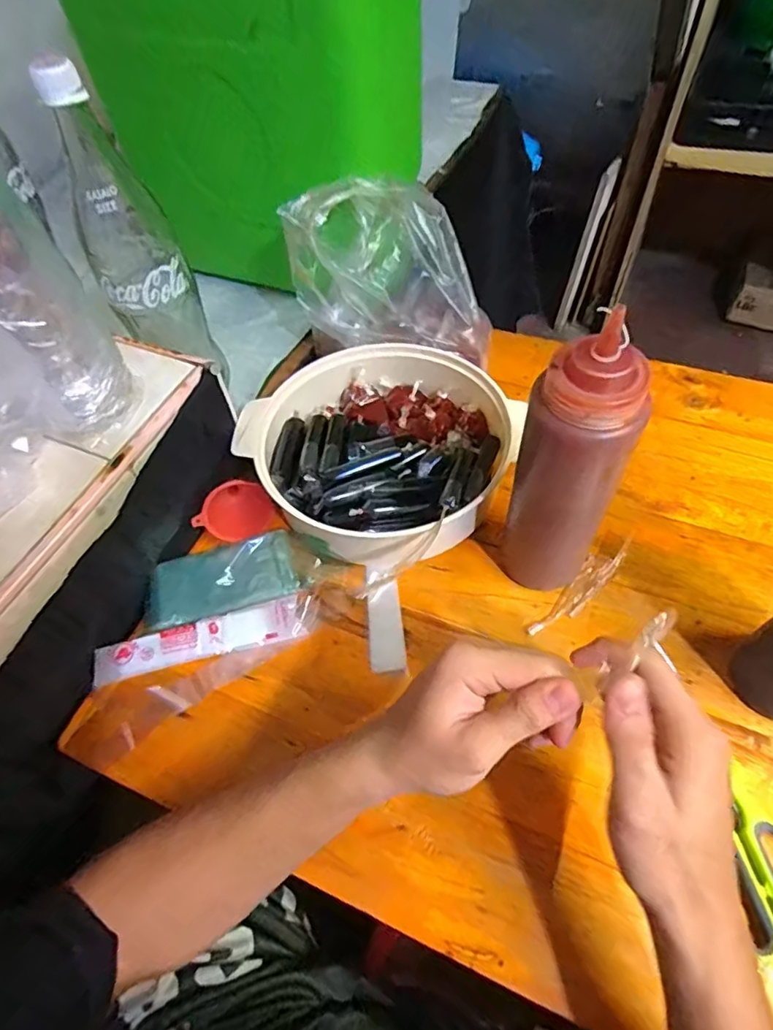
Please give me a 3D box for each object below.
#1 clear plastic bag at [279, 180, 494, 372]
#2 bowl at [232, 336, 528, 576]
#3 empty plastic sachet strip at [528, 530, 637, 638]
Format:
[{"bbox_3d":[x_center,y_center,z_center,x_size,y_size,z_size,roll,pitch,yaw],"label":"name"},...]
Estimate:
[{"bbox_3d":[0.010,-0.257,0.572,0.196,0.162,0.124,3,57,6],"label":"clear plastic bag"},{"bbox_3d":[-0.002,-0.069,0.533,0.230,0.070,0.235,-2,57,3],"label":"bowl"},{"bbox_3d":[0.171,0.061,0.474,0.025,0.016,0.126,37,66,24],"label":"empty plastic sachet strip"}]

